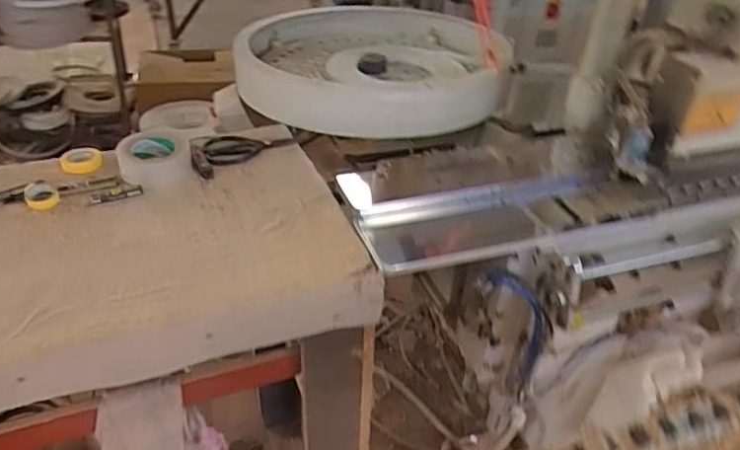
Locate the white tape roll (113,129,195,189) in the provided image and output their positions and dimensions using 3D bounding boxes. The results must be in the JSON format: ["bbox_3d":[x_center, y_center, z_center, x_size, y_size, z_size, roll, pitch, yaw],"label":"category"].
[{"bbox_3d":[-0.376,-0.115,1.043,0.117,0.060,0.117,3,35,-2],"label":"white tape roll"}]

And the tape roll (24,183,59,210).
[{"bbox_3d":[-0.529,-0.047,0.972,0.048,0.031,0.050,1,38,0],"label":"tape roll"}]

